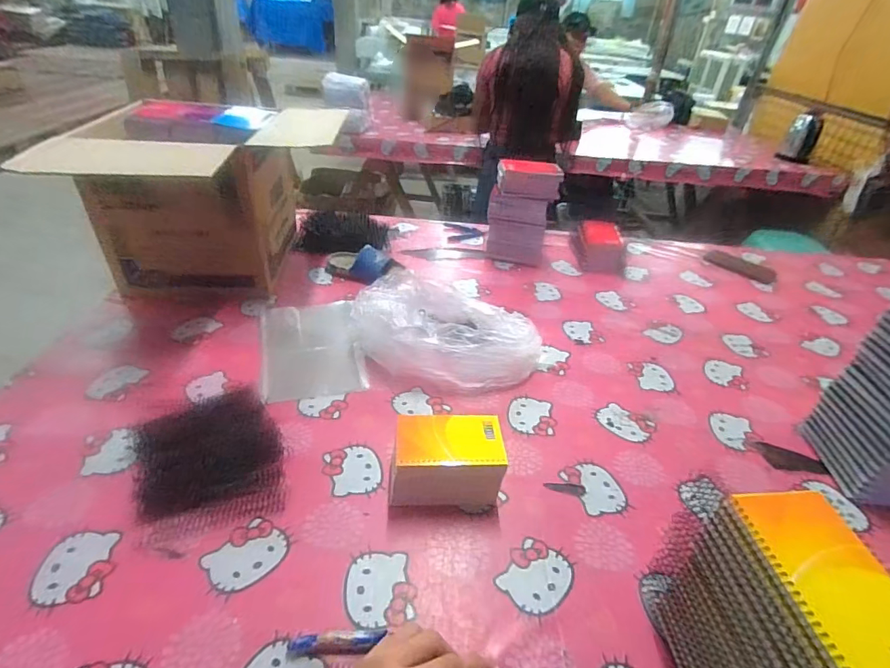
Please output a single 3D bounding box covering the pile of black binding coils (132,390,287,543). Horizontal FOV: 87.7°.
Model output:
[{"bbox_3d":[-0.305,0.160,0.606,0.167,0.007,0.216,-14,40,-25],"label":"pile of black binding coils"}]

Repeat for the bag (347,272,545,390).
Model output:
[{"bbox_3d":[-0.002,0.004,0.784,0.308,0.095,0.181,14,37,13],"label":"bag"}]

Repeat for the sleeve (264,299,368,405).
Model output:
[{"bbox_3d":[-0.233,0.020,0.812,0.159,0.008,0.251,-7,37,-16],"label":"sleeve"}]

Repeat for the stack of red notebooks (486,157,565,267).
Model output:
[{"bbox_3d":[0.181,-0.284,1.104,0.150,0.222,0.100,9,36,6],"label":"stack of red notebooks"}]

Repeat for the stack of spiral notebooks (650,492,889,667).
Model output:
[{"bbox_3d":[0.265,0.245,0.387,0.088,0.210,0.145,1,36,-5],"label":"stack of spiral notebooks"}]

